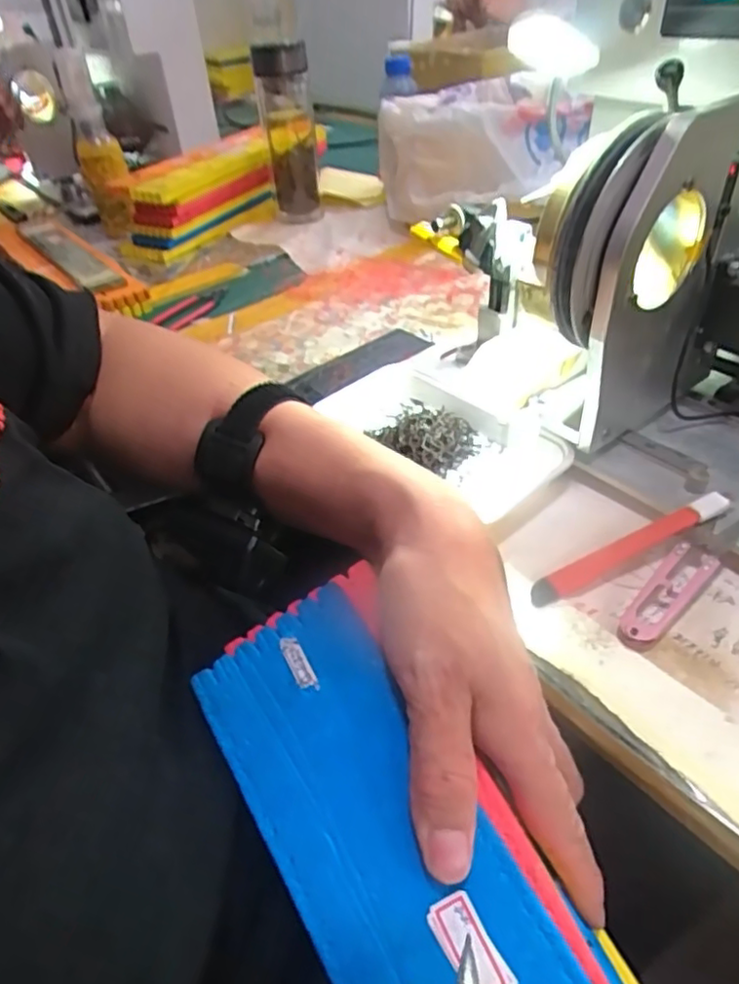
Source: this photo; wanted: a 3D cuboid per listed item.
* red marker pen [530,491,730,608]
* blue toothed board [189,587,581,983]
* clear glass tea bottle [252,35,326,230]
[{"bbox_3d":[0.143,0.033,0.351,0.119,0.011,0.016,-27,43,0],"label":"red marker pen"},{"bbox_3d":[0.040,0.190,0.215,0.078,0.004,0.335,-35,65,-1],"label":"blue toothed board"},{"bbox_3d":[-0.101,-0.453,0.805,0.065,0.195,0.059,-8,41,-1],"label":"clear glass tea bottle"}]

